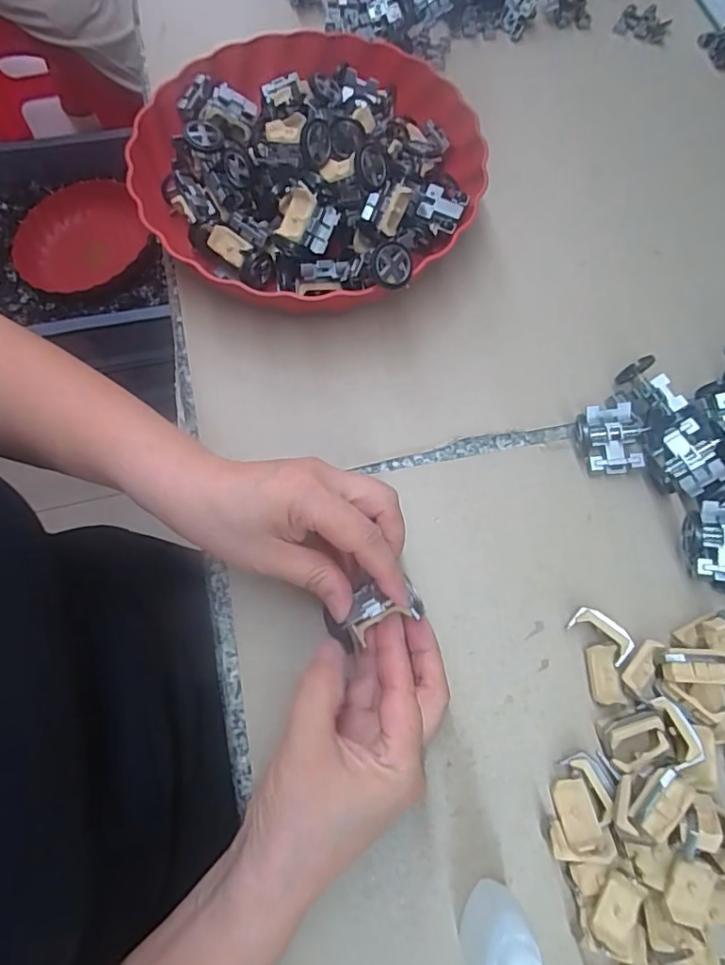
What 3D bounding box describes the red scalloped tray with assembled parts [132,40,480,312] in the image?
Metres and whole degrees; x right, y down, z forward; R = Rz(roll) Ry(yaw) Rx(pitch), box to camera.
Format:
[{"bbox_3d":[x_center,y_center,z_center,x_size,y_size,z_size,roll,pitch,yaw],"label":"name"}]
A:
[{"bbox_3d":[-0.039,-0.230,0.398,0.245,0.071,0.251,2,70,0],"label":"red scalloped tray with assembled parts"}]

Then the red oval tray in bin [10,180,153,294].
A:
[{"bbox_3d":[-0.533,-0.465,1.021,0.277,0.047,0.214,-2,87,12],"label":"red oval tray in bin"}]

